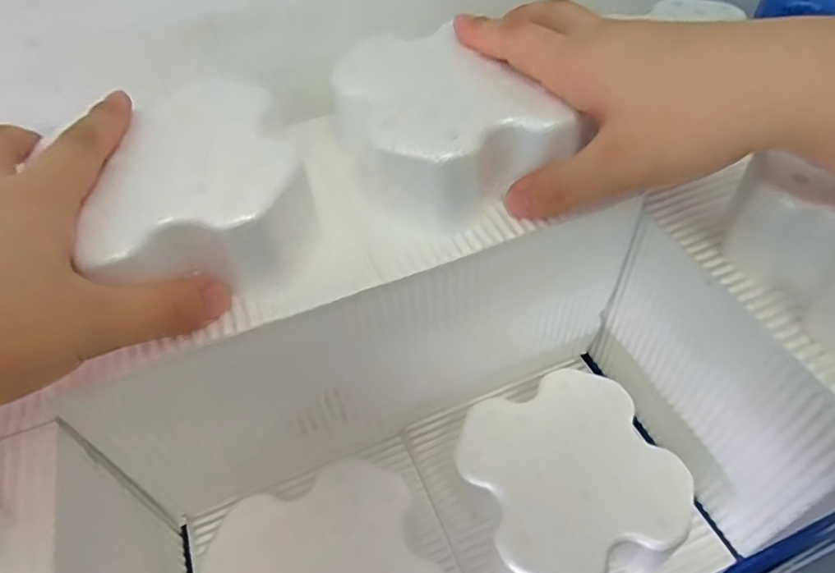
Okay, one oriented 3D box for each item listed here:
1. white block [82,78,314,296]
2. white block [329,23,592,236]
[{"bbox_3d":[-0.102,-0.043,0.269,0.093,0.050,0.116,-17,50,-13],"label":"white block"},{"bbox_3d":[0.005,-0.082,0.295,0.099,0.053,0.114,-23,52,-17],"label":"white block"}]

